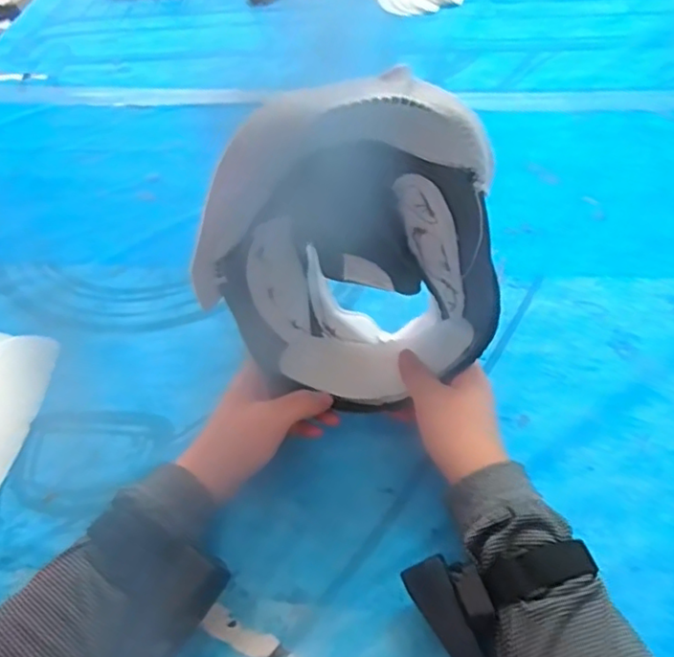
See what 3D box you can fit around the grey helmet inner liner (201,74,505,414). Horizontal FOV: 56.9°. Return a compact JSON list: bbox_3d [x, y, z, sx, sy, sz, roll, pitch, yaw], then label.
[{"bbox_3d":[0.009,-0.057,0.442,0.185,0.261,0.111,-7,50,0],"label":"grey helmet inner liner"}]

